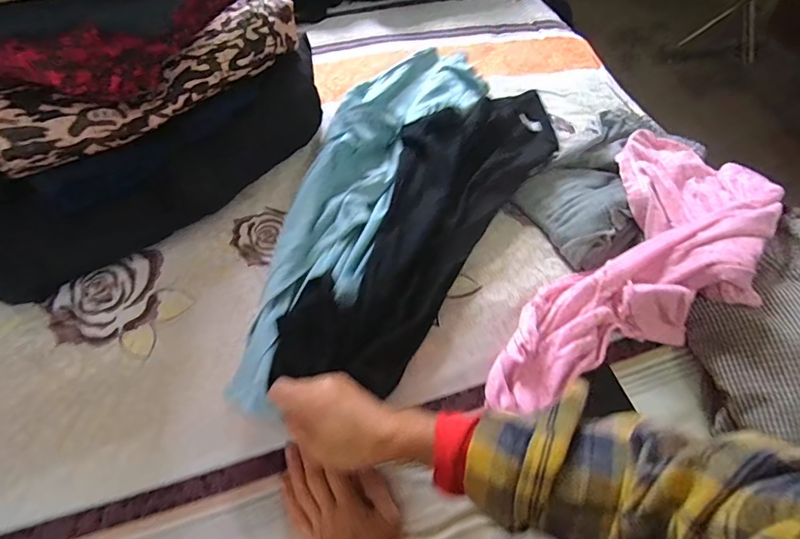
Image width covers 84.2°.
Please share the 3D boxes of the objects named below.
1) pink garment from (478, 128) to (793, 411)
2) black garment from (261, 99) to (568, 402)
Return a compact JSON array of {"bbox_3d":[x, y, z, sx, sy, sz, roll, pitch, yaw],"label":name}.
[{"bbox_3d":[0.300,-0.011,0.516,0.190,0.098,0.476,32,62,15],"label":"pink garment"},{"bbox_3d":[0.052,-0.087,0.582,0.170,0.049,0.574,28,57,13],"label":"black garment"}]

